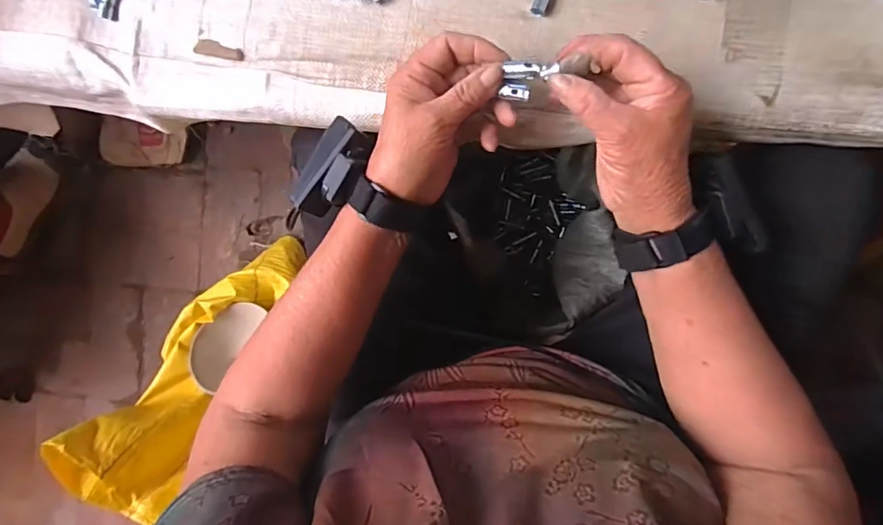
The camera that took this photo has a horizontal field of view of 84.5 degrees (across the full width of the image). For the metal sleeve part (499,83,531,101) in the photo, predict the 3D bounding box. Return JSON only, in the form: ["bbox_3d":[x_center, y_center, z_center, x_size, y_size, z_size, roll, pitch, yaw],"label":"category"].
[{"bbox_3d":[0.049,-0.113,0.323,0.019,0.010,0.009,13,96,7],"label":"metal sleeve part"}]

